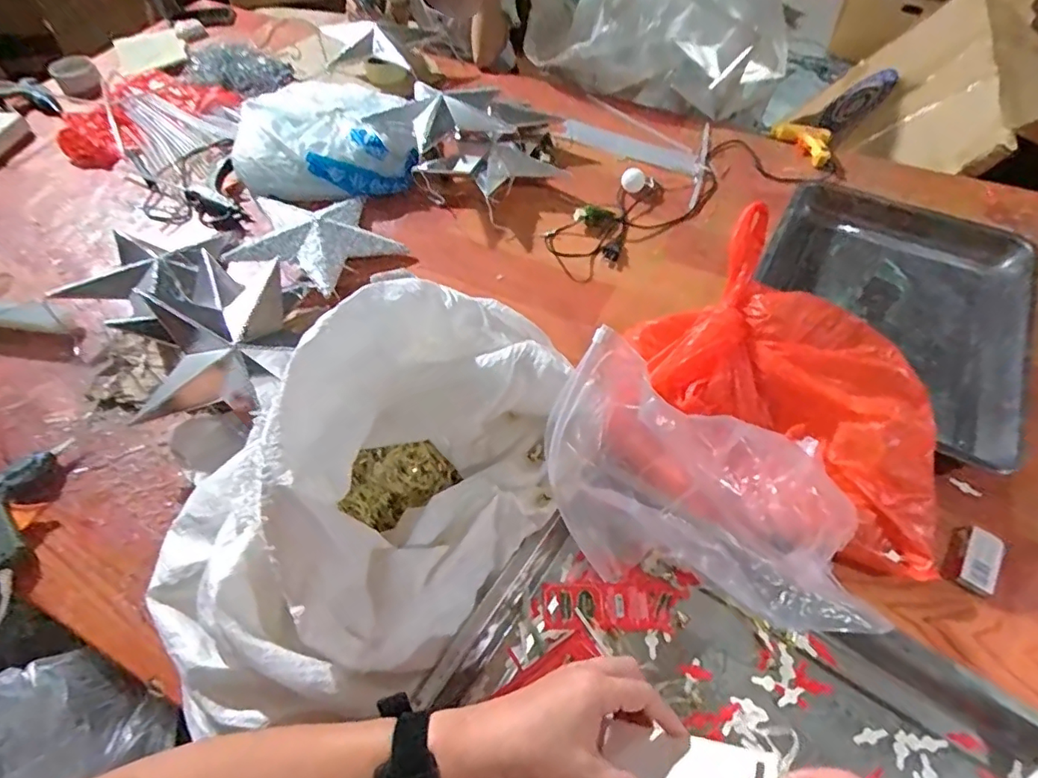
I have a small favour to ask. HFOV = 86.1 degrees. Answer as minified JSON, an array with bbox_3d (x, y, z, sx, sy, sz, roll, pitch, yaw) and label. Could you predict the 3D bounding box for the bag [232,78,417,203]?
[{"bbox_3d":[-0.351,-0.430,0.989,0.297,0.102,0.265,-19,56,-13],"label":"bag"}]

